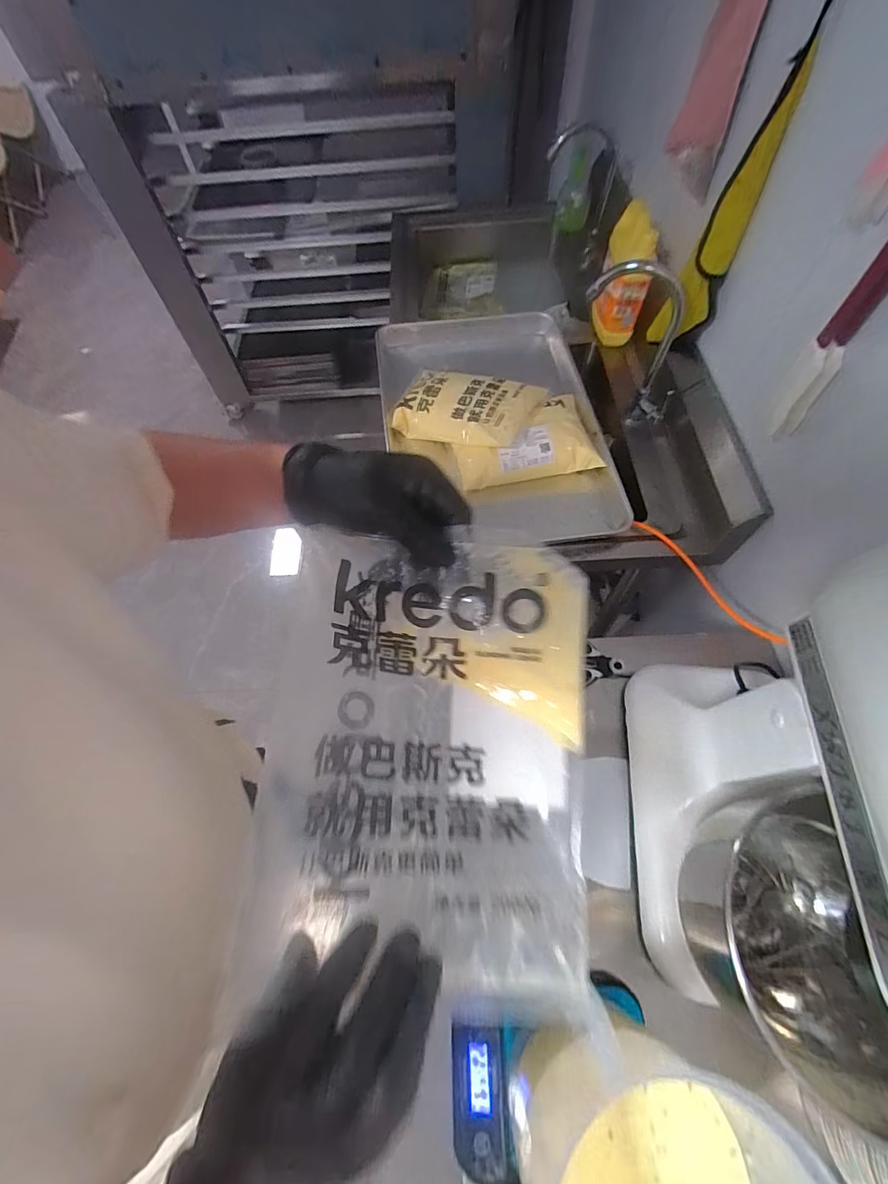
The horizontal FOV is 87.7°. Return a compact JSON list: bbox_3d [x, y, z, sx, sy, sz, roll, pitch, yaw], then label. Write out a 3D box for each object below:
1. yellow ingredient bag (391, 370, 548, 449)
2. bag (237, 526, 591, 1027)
[{"bbox_3d":[0.041,-0.349,0.873,0.250,0.053,0.168,17,65,10],"label":"yellow ingredient bag"},{"bbox_3d":[-0.009,0.106,0.296,0.200,0.053,0.284,4,76,-6],"label":"bag"}]

